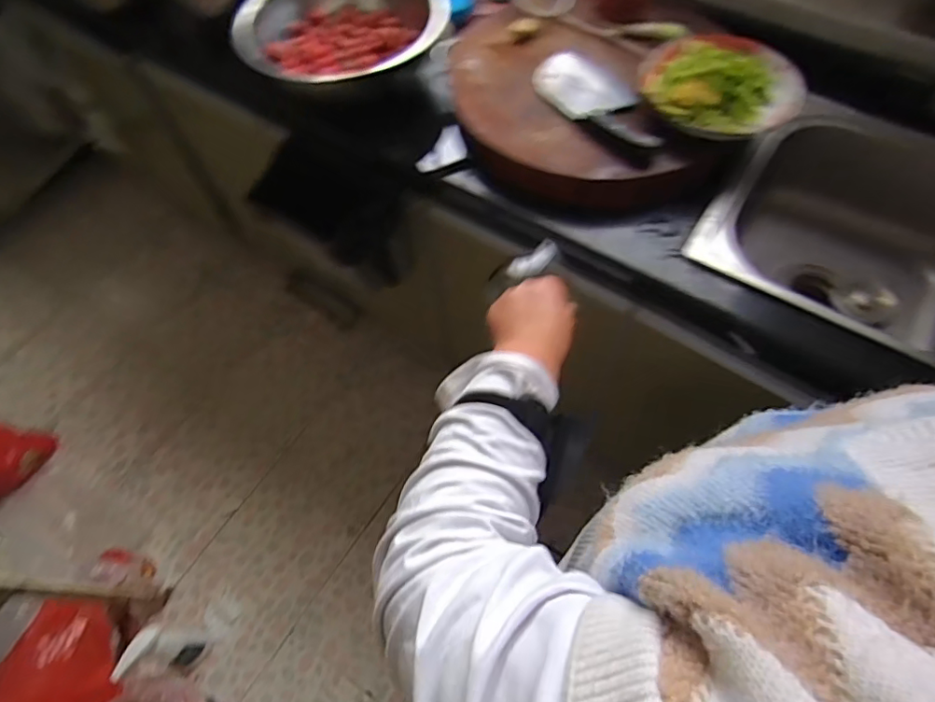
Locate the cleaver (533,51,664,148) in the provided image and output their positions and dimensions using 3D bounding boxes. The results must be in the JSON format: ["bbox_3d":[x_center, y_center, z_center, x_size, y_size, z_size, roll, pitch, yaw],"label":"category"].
[{"bbox_3d":[0.194,-0.362,0.780,0.103,0.031,0.233,-41,68,-17],"label":"cleaver"}]

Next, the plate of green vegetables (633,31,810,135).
[{"bbox_3d":[0.346,-0.376,0.764,0.207,0.043,0.191,-1,62,2],"label":"plate of green vegetables"}]

